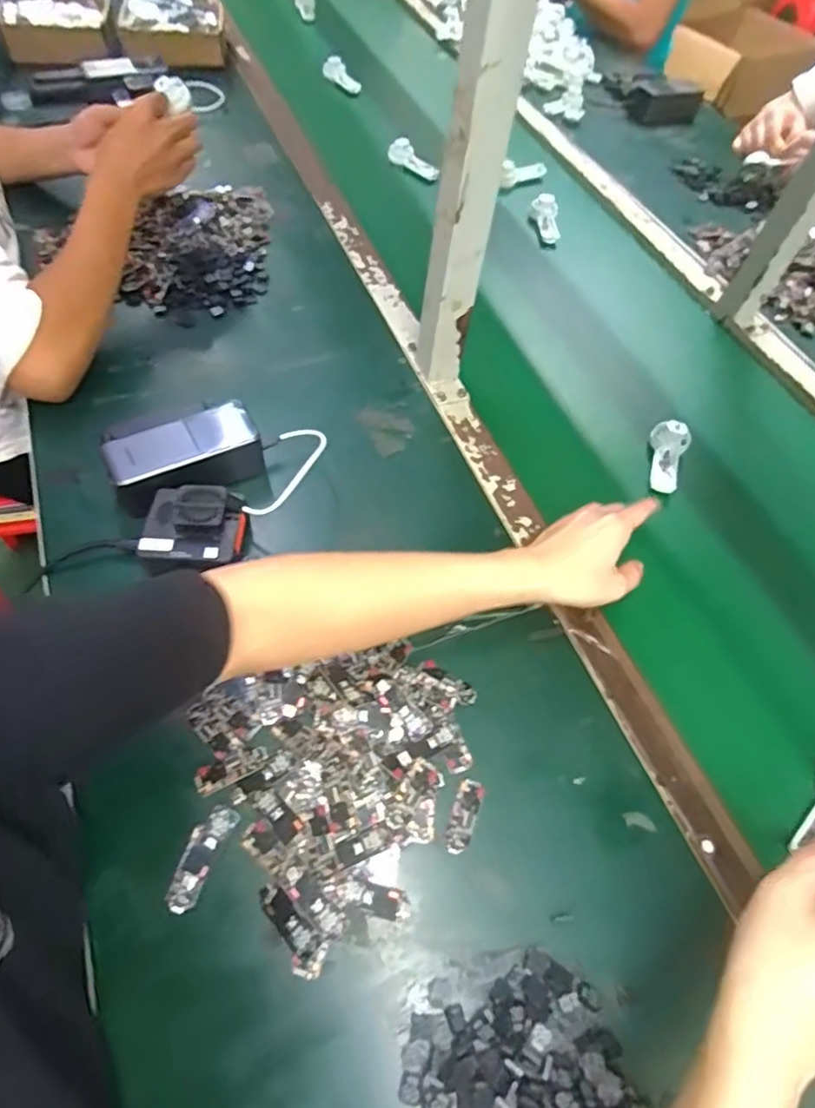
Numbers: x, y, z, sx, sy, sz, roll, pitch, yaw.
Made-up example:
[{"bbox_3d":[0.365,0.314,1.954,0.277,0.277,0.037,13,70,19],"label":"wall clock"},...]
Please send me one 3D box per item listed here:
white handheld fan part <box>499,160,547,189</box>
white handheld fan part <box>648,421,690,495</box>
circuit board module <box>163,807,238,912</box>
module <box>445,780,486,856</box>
[{"bbox_3d":[0.184,-0.610,0.956,0.109,0.022,0.035,-30,65,-22],"label":"white handheld fan part"},{"bbox_3d":[0.279,-0.101,0.646,0.036,0.023,0.088,15,71,5],"label":"white handheld fan part"},{"bbox_3d":[-0.139,0.203,0.404,0.023,0.004,0.066,21,58,8],"label":"circuit board module"},{"bbox_3d":[0.041,0.187,0.432,0.018,0.004,0.050,21,58,8],"label":"module"}]

